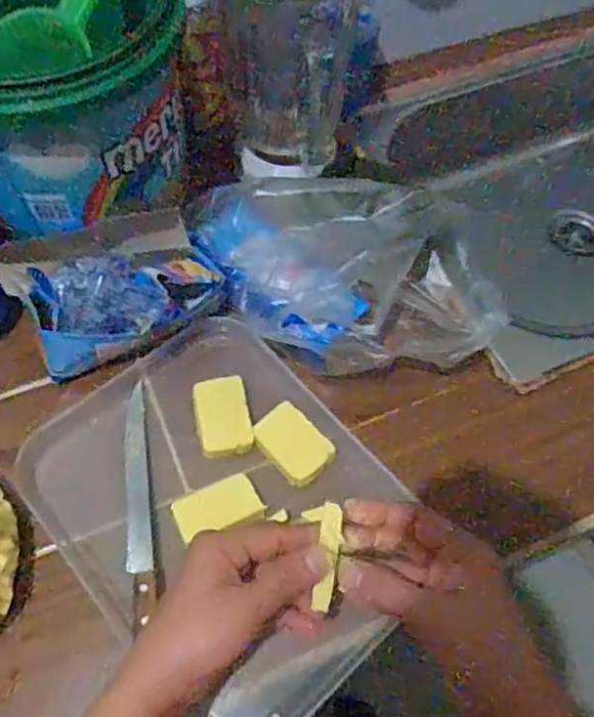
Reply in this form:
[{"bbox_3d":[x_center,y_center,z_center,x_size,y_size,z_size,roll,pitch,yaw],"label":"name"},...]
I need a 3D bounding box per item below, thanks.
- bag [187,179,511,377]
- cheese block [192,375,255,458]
[{"bbox_3d":[0.050,-0.075,0.565,0.285,0.078,0.181,0,61,-1],"label":"bag"},{"bbox_3d":[-0.064,0.050,0.530,0.046,0.015,0.065,-10,62,-7],"label":"cheese block"}]

